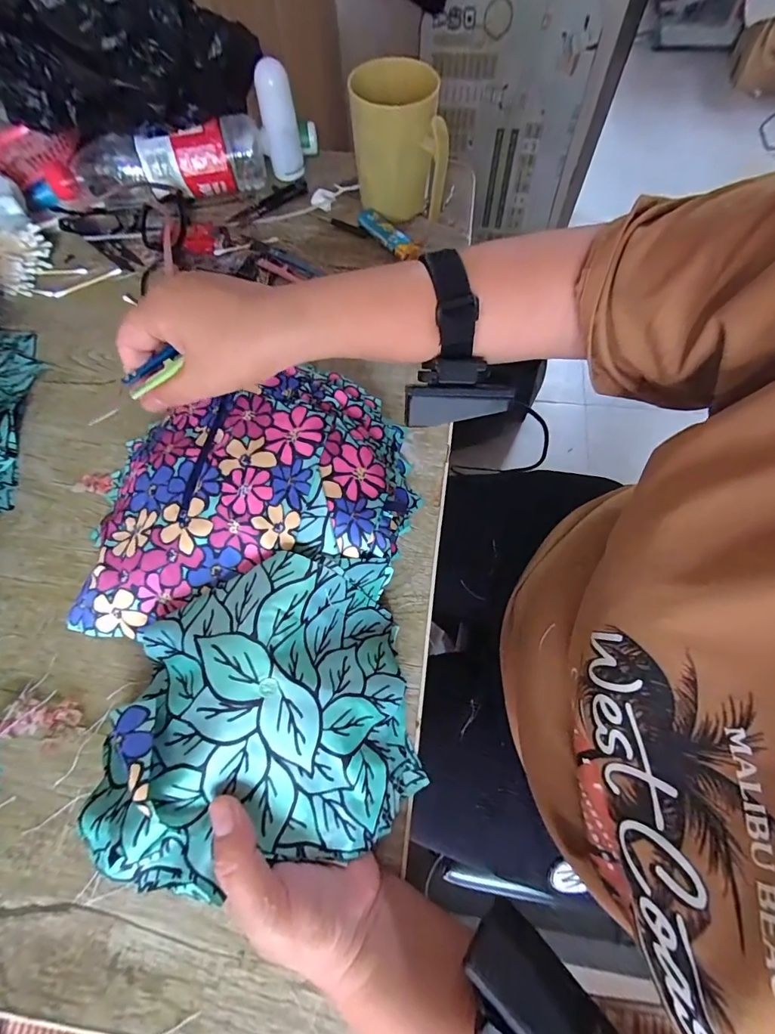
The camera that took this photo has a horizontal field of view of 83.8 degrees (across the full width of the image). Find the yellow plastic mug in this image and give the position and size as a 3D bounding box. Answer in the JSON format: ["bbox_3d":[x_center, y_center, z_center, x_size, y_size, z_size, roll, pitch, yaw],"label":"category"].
[{"bbox_3d":[0.014,-0.374,0.439,0.092,0.103,0.082,3,68,3],"label":"yellow plastic mug"}]

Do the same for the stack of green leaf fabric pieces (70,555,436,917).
[{"bbox_3d":[-0.075,0.114,0.256,0.170,0.083,0.153,-10,67,-2],"label":"stack of green leaf fabric pieces"}]

